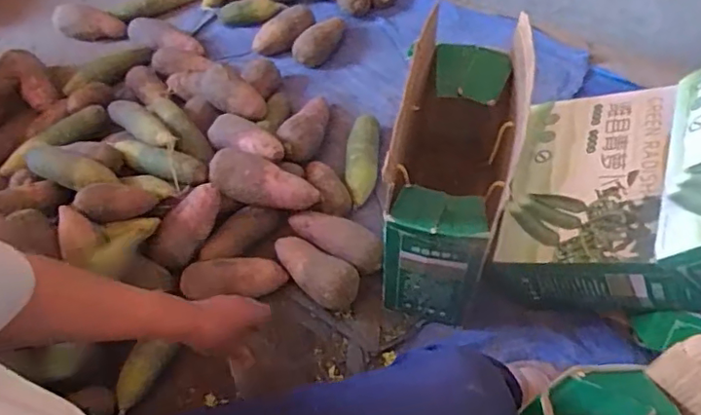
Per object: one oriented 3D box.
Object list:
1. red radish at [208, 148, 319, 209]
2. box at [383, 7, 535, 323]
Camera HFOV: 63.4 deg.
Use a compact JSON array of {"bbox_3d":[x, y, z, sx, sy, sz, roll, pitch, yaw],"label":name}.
[{"bbox_3d":[-0.149,-0.046,0.987,0.187,0.074,0.073,18,55,0],"label":"red radish"},{"bbox_3d":[0.160,-0.060,0.901,0.168,0.384,0.375,7,54,8],"label":"box"}]

